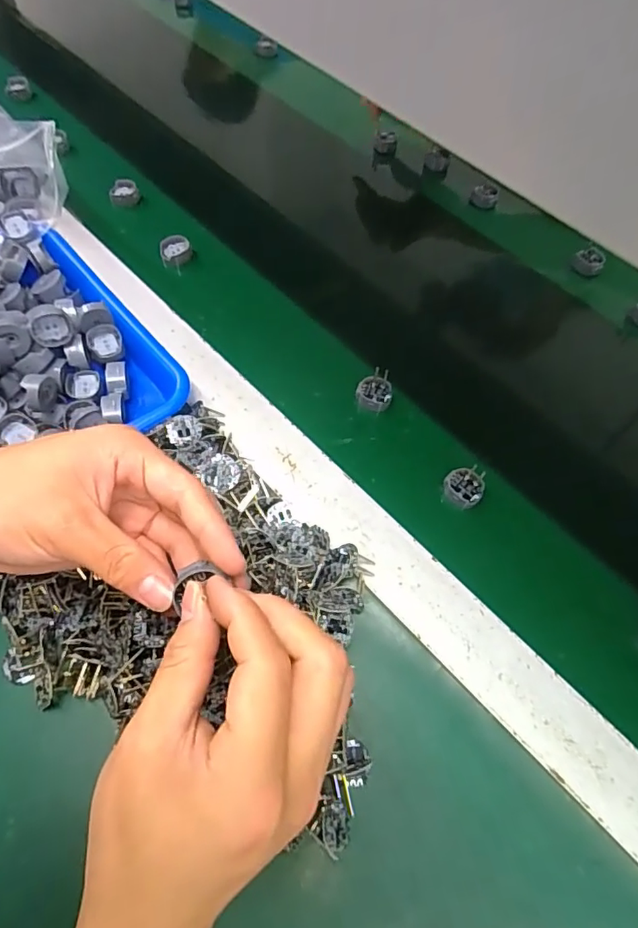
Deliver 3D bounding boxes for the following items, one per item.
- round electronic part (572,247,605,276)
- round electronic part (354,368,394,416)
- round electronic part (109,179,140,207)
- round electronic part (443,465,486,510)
[{"bbox_3d":[0.273,-0.205,0.527,0.028,0.015,0.028,1,61,-2],"label":"round electronic part"},{"bbox_3d":[0.046,-0.061,0.436,0.028,0.016,0.034,15,62,6],"label":"round electronic part"},{"bbox_3d":[-0.206,-0.287,0.552,0.029,0.017,0.029,-10,62,-8],"label":"round electronic part"},{"bbox_3d":[0.112,0.019,0.399,0.029,0.017,0.028,1,61,-2],"label":"round electronic part"}]

